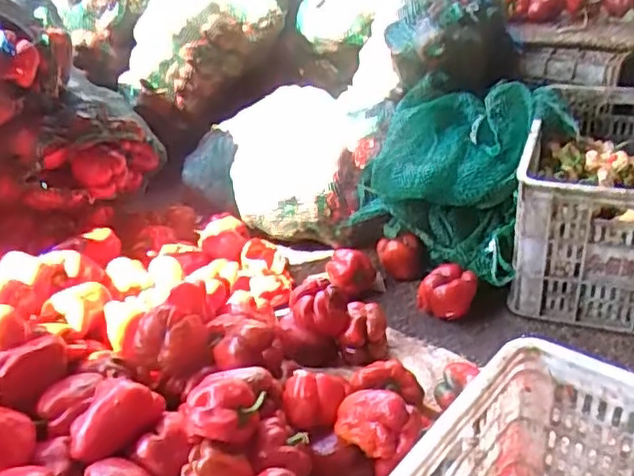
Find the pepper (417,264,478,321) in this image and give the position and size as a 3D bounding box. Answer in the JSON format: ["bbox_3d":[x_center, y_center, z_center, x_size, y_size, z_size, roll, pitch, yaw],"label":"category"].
[{"bbox_3d":[0.252,0.107,1.258,0.102,0.073,0.093,-20,34,-24],"label":"pepper"}]

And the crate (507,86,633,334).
[{"bbox_3d":[0.604,-0.084,1.316,0.330,0.288,0.497,8,33,22],"label":"crate"}]

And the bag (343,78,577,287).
[{"bbox_3d":[0.307,-0.158,1.397,0.370,0.235,0.417,16,36,31],"label":"bag"}]

